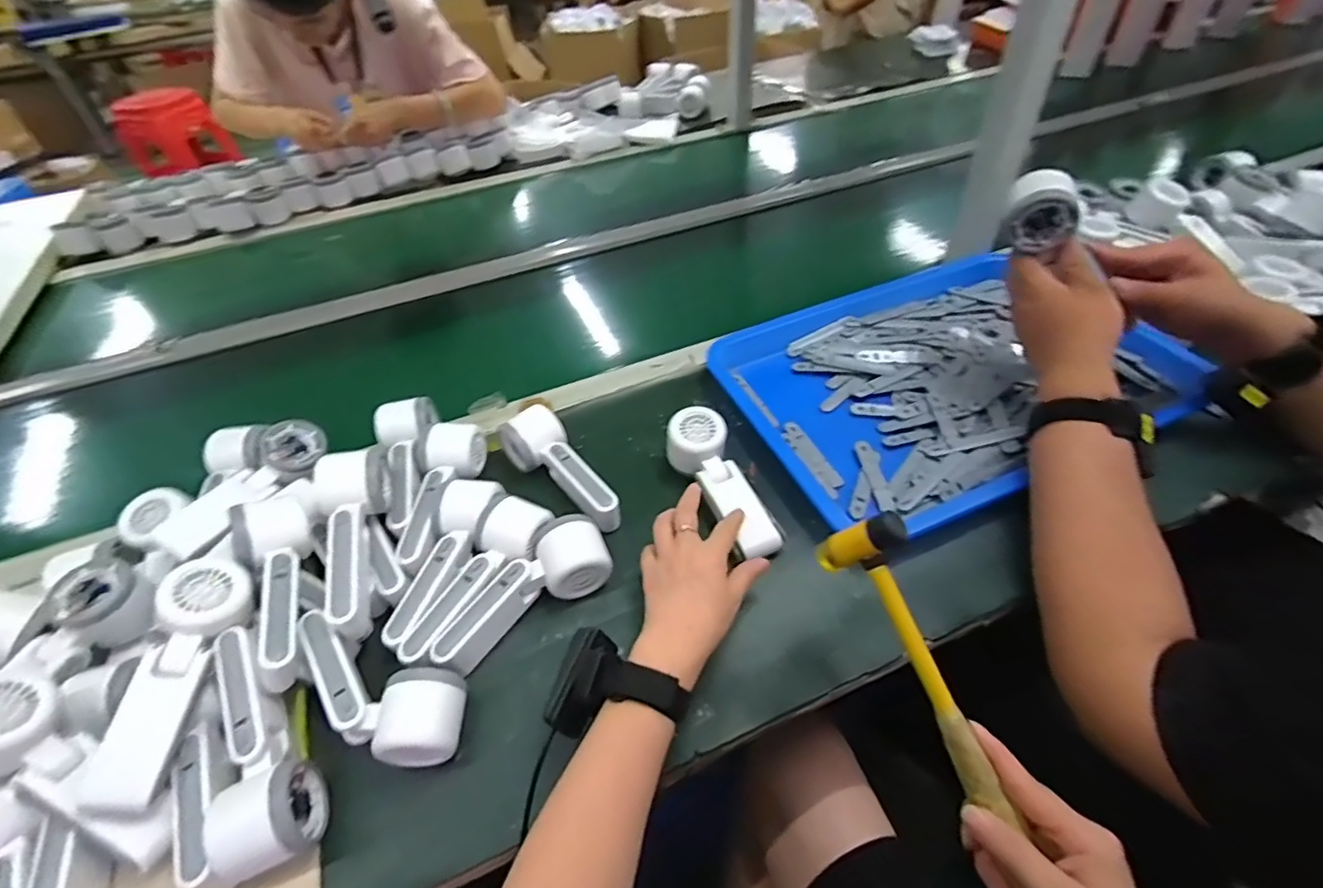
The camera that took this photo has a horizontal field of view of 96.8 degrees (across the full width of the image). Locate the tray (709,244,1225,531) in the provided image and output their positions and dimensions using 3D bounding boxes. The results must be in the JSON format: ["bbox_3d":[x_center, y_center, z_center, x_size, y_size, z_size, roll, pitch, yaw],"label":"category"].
[{"bbox_3d":[0.314,-0.080,0.671,0.465,0.035,0.340,-19,48,-13],"label":"tray"}]

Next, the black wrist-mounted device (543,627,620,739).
[{"bbox_3d":[-0.054,0.167,0.418,0.036,0.032,0.069,7,47,12],"label":"black wrist-mounted device"}]

